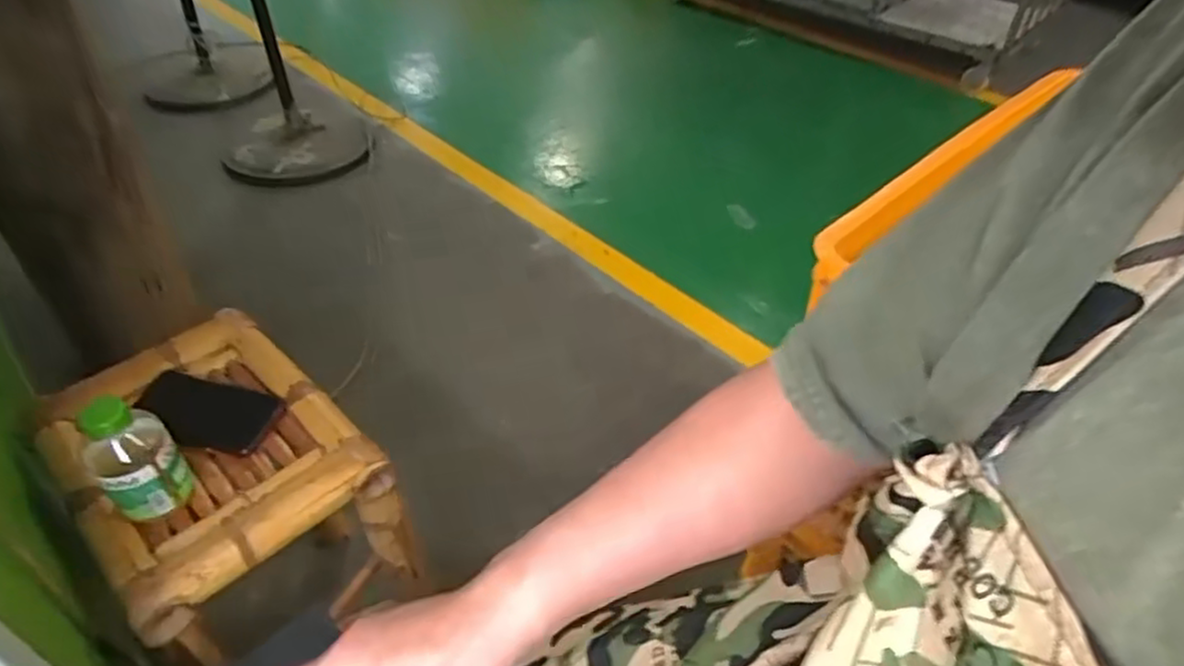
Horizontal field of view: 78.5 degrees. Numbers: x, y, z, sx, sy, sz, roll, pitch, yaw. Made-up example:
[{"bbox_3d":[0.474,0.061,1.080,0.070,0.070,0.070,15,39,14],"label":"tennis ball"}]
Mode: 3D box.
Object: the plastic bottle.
[{"bbox_3d":[-0.435,0.117,0.688,0.072,0.133,0.058,-32,52,-33],"label":"plastic bottle"}]

